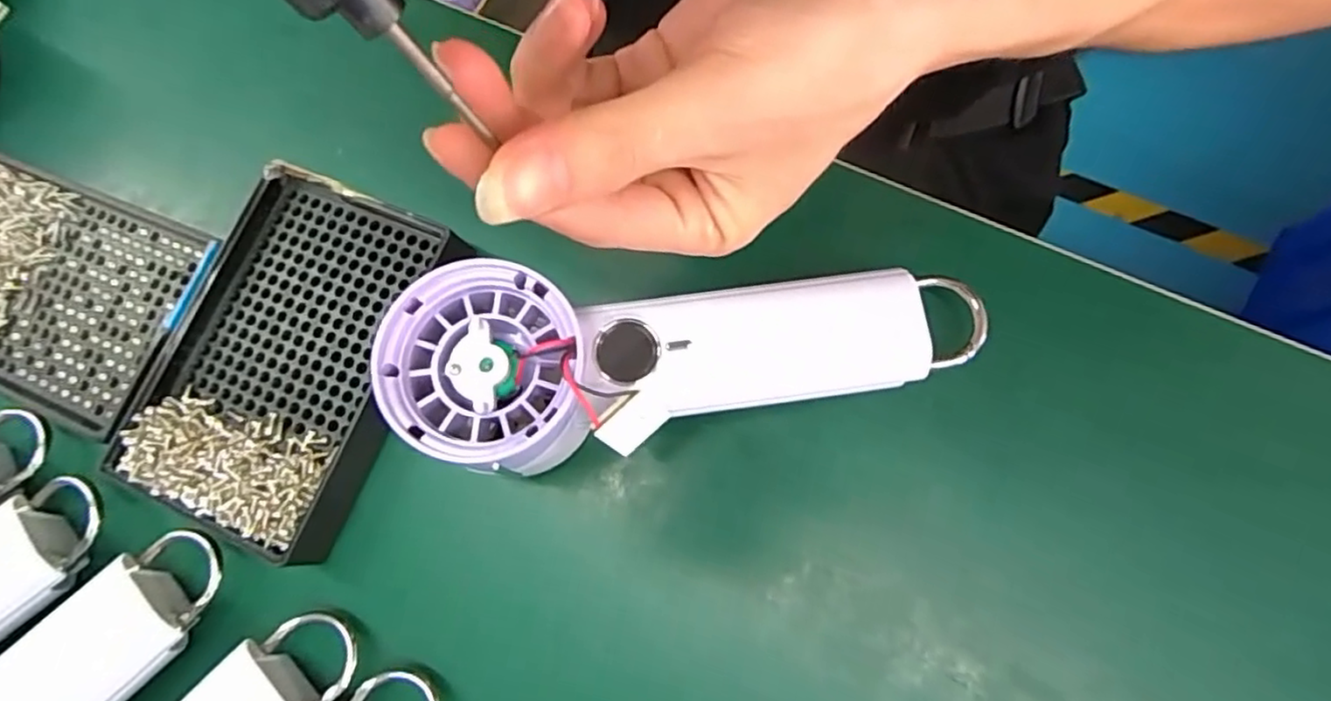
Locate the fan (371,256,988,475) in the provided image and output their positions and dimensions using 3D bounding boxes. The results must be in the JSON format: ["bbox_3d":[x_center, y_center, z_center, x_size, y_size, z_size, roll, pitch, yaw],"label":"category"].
[{"bbox_3d":[0.001,0.006,0.226,0.177,0.039,0.061,-1,79,-8],"label":"fan"}]

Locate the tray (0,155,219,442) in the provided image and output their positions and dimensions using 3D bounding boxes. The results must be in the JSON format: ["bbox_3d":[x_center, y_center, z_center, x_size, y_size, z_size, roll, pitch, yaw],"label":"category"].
[{"bbox_3d":[-0.258,-0.026,0.277,0.138,0.014,0.090,21,80,12],"label":"tray"}]

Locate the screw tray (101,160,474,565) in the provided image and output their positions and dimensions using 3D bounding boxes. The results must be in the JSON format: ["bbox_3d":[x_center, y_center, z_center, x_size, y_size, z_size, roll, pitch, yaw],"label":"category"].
[{"bbox_3d":[-0.147,0.002,0.261,0.095,0.024,0.135,23,80,12],"label":"screw tray"}]

